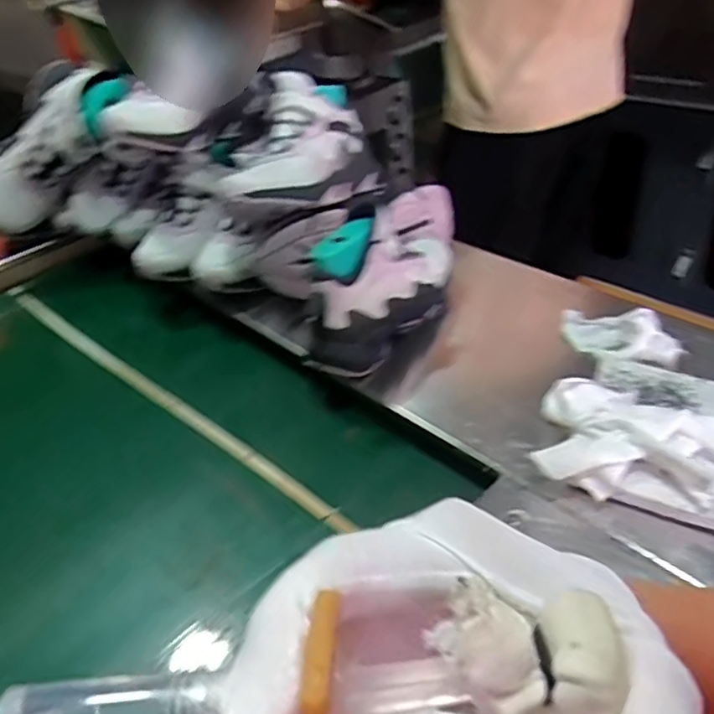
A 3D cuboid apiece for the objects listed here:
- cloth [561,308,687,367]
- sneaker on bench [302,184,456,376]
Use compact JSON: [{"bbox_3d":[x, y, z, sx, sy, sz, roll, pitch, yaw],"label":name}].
[{"bbox_3d":[0.263,-0.023,0.625,0.111,0.023,0.066,9,40,21],"label":"cloth"},{"bbox_3d":[0.044,-0.112,0.683,0.091,0.141,0.298,11,41,23],"label":"sneaker on bench"}]

